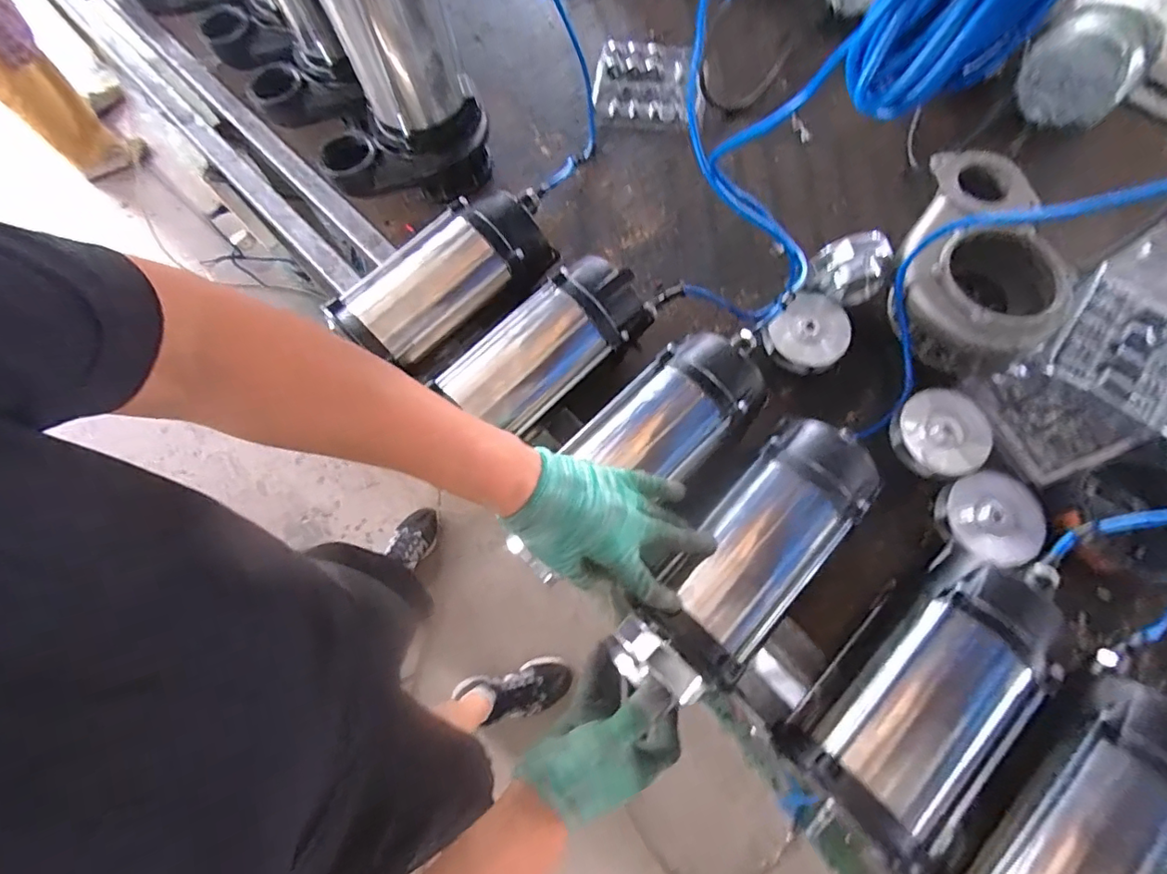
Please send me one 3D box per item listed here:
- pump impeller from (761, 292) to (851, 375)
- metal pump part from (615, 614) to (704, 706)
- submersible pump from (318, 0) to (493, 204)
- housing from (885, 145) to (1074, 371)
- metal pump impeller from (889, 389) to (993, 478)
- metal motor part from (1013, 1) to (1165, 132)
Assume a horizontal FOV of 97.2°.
[{"bbox_3d":[0.274,-0.125,0.621,0.087,0.030,0.095,-1,72,2],"label":"pump impeller"},{"bbox_3d":[0.061,0.203,0.455,0.086,0.034,0.046,34,76,22],"label":"metal pump part"},{"bbox_3d":[-0.242,-0.435,0.596,0.205,0.333,0.131,-19,72,-4],"label":"submersible pump"},{"bbox_3d":[0.471,-0.204,0.620,0.186,0.094,0.240,20,74,9],"label":"housing"},{"bbox_3d":[0.393,-0.005,0.570,0.086,0.029,0.095,2,72,3],"label":"metal pump impeller"},{"bbox_3d":[0.659,-0.486,0.676,0.133,0.108,0.078,33,76,12],"label":"metal motor part"}]

